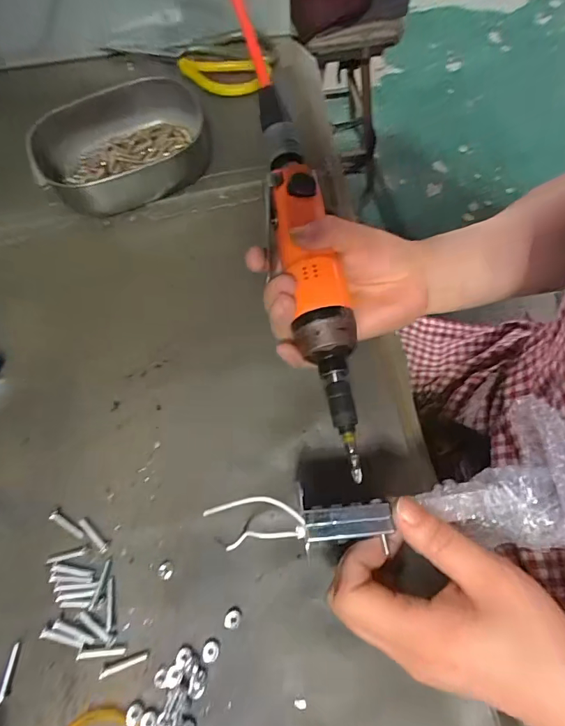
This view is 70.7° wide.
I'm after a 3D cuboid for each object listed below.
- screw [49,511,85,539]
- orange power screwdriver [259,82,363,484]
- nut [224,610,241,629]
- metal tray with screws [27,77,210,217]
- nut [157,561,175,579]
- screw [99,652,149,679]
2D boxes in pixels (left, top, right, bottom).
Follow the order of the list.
[{"bbox_3d":[-0.143,0.107,0.265,0.030,0.005,0.006,27,70,14],"label":"screw"},{"bbox_3d":[0.014,-0.070,0.265,0.036,0.033,0.274,-11,73,-2],"label":"orange power screwdriver"},{"bbox_3d":[-0.030,0.154,0.239,0.009,0.004,0.010,12,68,8],"label":"nut"},{"bbox_3d":[-0.151,-0.208,0.385,0.166,0.044,0.122,-24,68,-8],"label":"metal tray with screws"},{"bbox_3d":[-0.074,0.131,0.251,0.010,0.004,0.011,-1,66,3],"label":"nut"},{"bbox_3d":[-0.094,0.176,0.233,0.027,0.004,0.005,-20,67,-6],"label":"screw"}]

